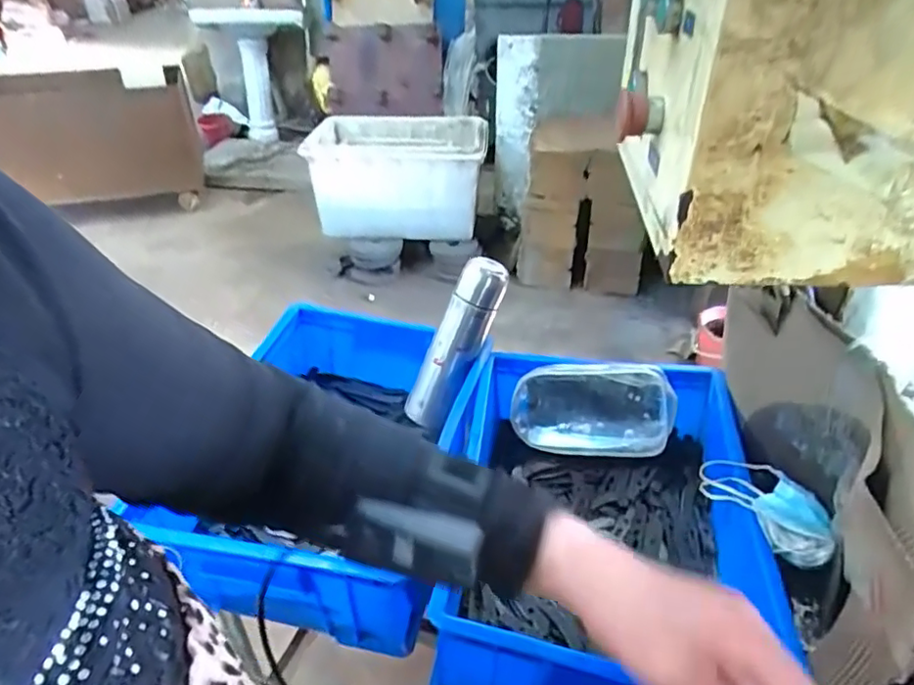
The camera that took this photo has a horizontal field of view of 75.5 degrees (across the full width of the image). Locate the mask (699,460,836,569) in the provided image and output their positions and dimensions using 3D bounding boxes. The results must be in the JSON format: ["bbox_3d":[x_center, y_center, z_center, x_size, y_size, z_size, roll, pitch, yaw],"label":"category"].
[{"bbox_3d":[0.296,0.151,0.569,0.054,0.046,0.134,-18,42,-24],"label":"mask"}]

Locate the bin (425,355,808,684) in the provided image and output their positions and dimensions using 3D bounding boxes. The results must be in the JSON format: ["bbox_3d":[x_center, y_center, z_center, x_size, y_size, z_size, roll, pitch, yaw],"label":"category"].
[{"bbox_3d":[0.148,0.183,0.635,0.313,0.121,0.405,9,38,8],"label":"bin"}]

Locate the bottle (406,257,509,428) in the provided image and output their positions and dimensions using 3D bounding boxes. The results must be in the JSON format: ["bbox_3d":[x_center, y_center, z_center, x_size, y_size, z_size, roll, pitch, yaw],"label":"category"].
[{"bbox_3d":[0.001,0.004,0.786,0.058,0.241,0.058,4,27,-46],"label":"bottle"}]

